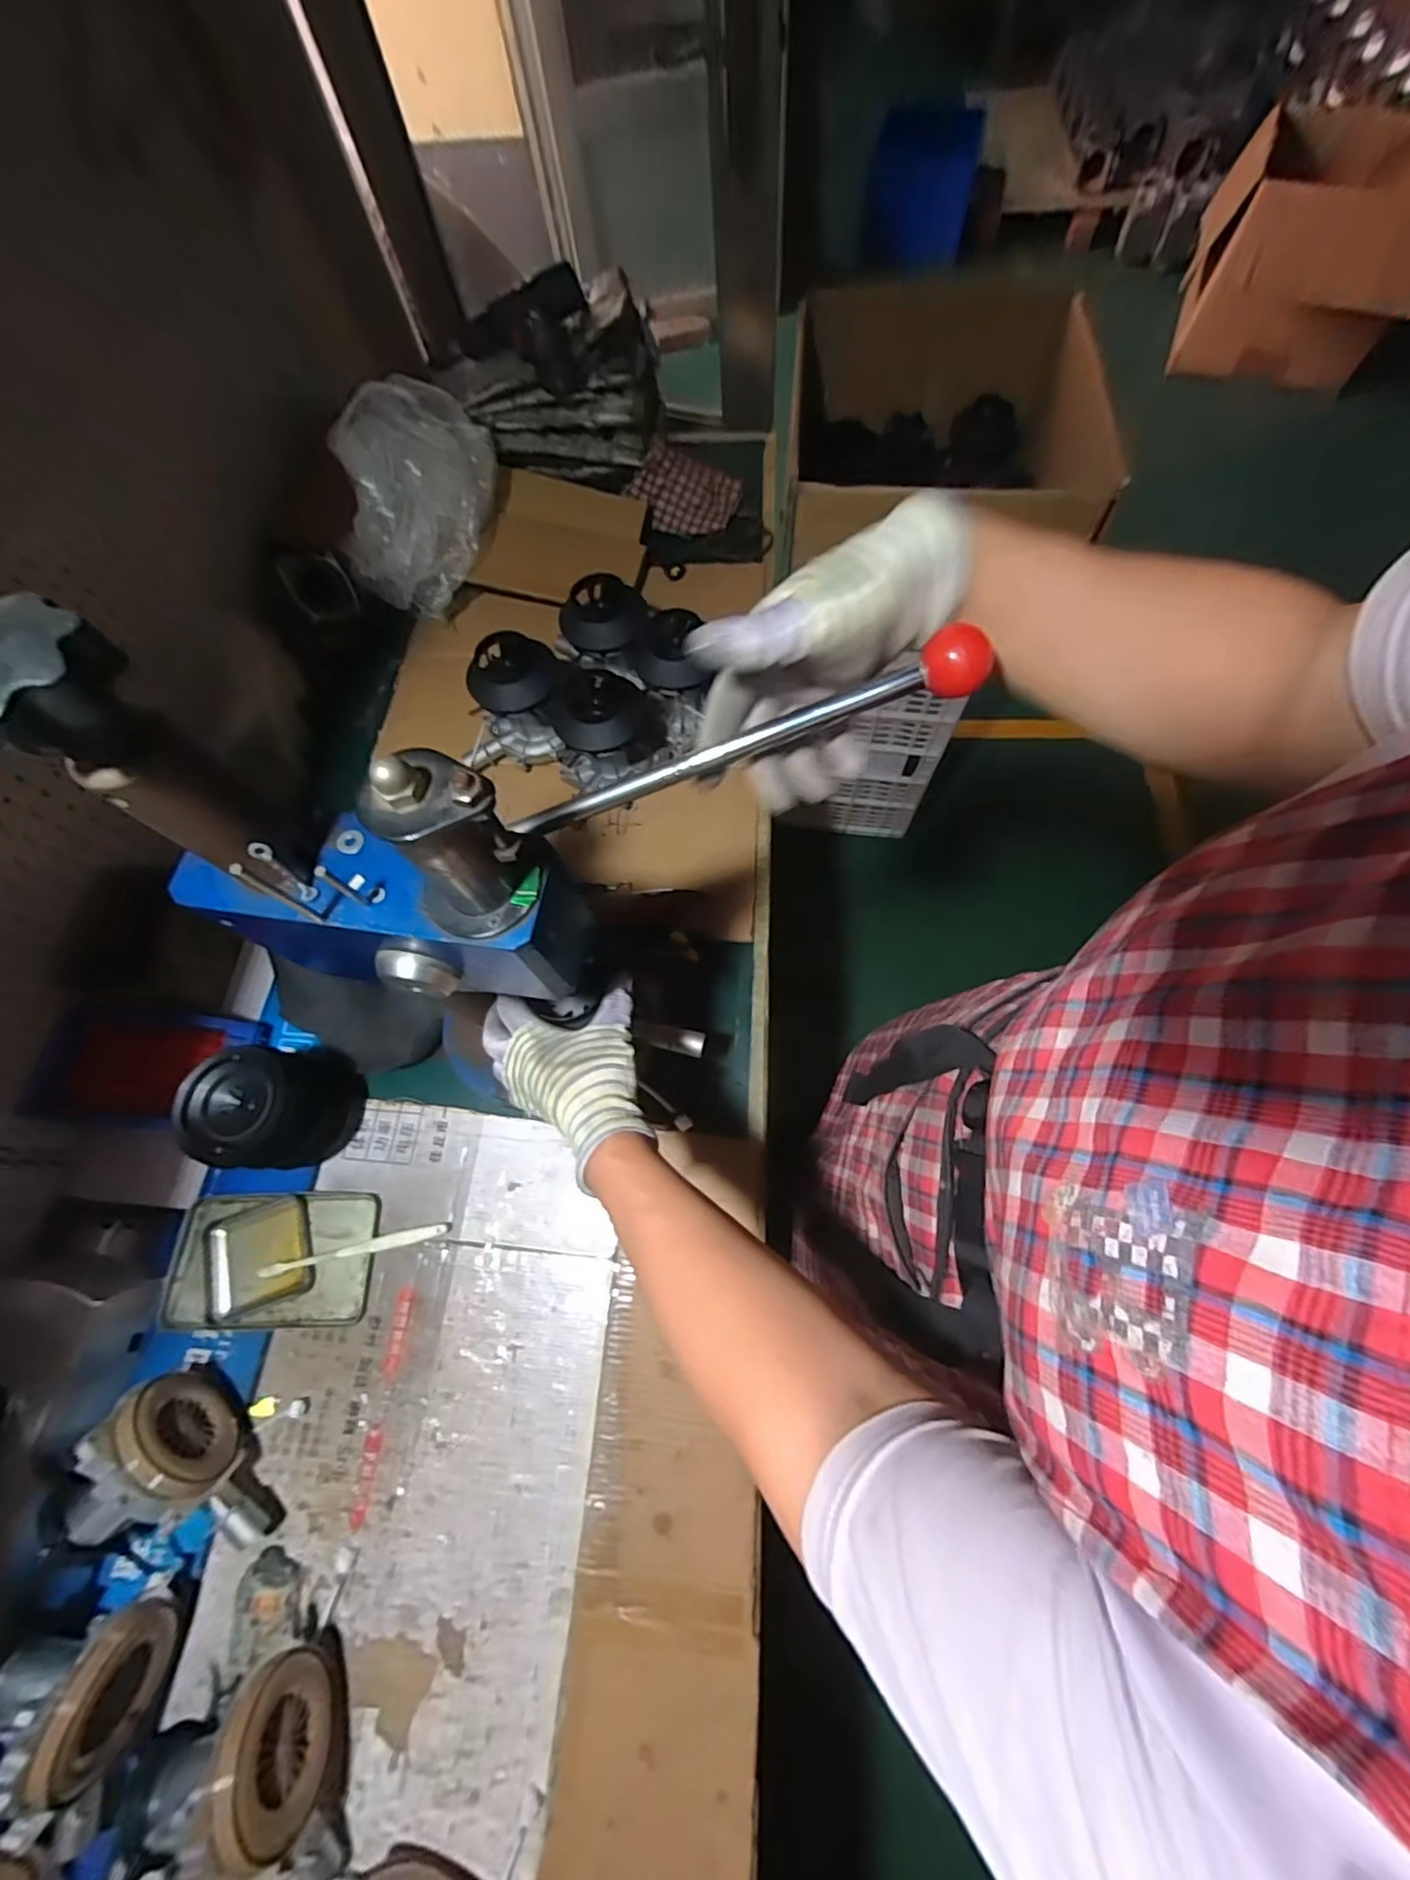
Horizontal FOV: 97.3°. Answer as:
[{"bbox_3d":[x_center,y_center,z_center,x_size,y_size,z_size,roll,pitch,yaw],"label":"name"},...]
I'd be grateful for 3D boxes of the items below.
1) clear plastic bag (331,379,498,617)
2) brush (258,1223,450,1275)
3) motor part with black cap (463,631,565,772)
[{"bbox_3d":[-0.384,-0.593,0.818,0.140,0.148,0.255,17,70,11],"label":"clear plastic bag"},{"bbox_3d":[-0.337,0.299,0.600,0.171,0.022,0.013,-12,68,-2],"label":"brush"},{"bbox_3d":[-0.246,-0.290,0.783,0.140,0.142,0.098,-11,67,0],"label":"motor part with black cap"}]

